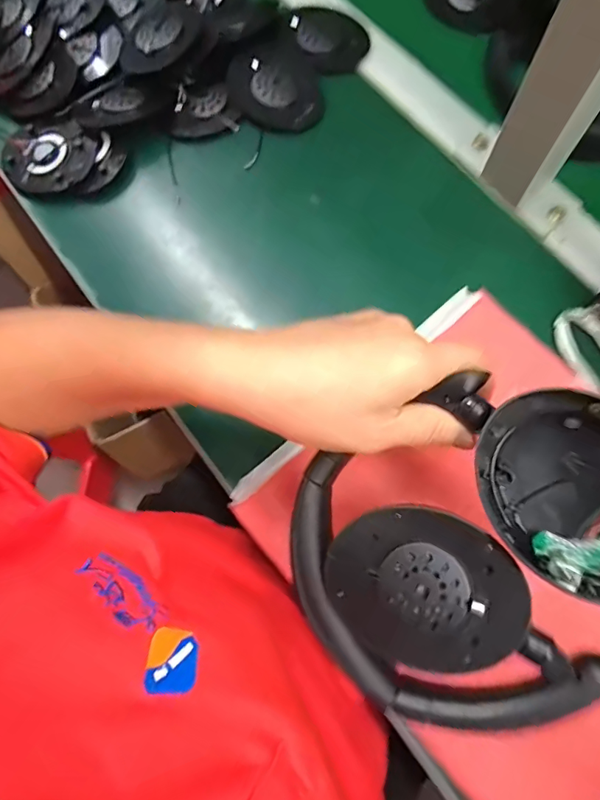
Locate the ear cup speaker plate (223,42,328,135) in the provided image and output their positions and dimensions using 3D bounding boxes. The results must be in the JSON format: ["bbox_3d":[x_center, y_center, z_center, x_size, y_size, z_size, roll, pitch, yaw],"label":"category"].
[{"bbox_3d":[-0.018,-0.263,0.390,0.073,0.014,0.082,-43,78,-9],"label":"ear cup speaker plate"}]

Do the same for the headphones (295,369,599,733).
[{"bbox_3d":[0.073,0.067,0.209,0.146,0.063,0.148,0,75,2],"label":"headphones"}]

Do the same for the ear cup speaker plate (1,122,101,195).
[{"bbox_3d":[-0.207,-0.200,0.382,0.069,0.012,0.073,0,75,2],"label":"ear cup speaker plate"}]

